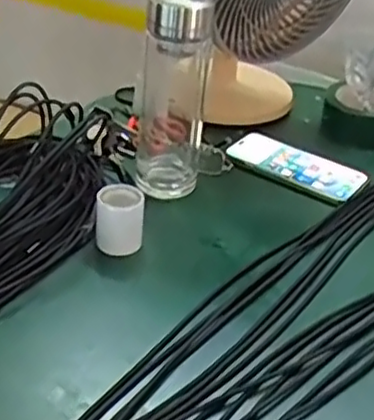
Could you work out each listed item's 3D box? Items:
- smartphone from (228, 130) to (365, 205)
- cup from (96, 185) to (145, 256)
[{"bbox_3d":[0.116,-0.053,0.782,0.160,0.010,0.078,23,36,26],"label":"smartphone"},{"bbox_3d":[-0.062,0.009,0.642,0.042,0.051,0.046,4,32,-2],"label":"cup"}]

